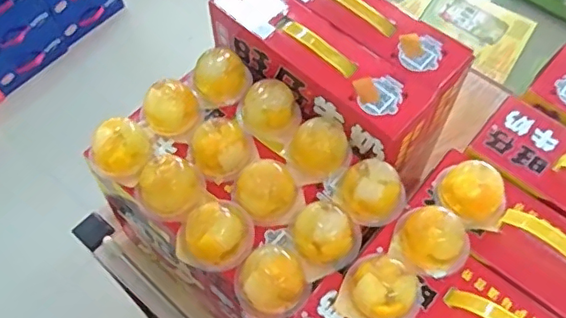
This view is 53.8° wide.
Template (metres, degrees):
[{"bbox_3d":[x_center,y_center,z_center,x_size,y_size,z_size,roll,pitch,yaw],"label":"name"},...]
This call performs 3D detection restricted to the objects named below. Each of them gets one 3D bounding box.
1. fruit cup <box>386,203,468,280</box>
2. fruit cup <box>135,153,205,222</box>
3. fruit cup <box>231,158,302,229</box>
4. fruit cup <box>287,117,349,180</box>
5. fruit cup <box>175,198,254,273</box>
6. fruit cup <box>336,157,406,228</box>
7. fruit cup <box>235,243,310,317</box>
[{"bbox_3d":[0.139,0.073,0.517,0.069,0.039,0.065,28,64,16],"label":"fruit cup"},{"bbox_3d":[-0.111,0.029,0.547,0.065,0.043,0.057,-25,63,-13],"label":"fruit cup"},{"bbox_3d":[-0.015,0.030,0.546,0.069,0.039,0.064,-8,60,-4],"label":"fruit cup"},{"bbox_3d":[0.036,-0.015,0.570,0.060,0.035,0.059,0,60,1],"label":"fruit cup"},{"bbox_3d":[-0.064,0.071,0.523,0.073,0.041,0.065,-32,65,-16],"label":"fruit cup"},{"bbox_3d":[0.087,0.032,0.545,0.064,0.035,0.055,14,61,9],"label":"fruit cup"},{"bbox_3d":[-0.008,0.110,0.500,0.066,0.041,0.057,-18,62,-9],"label":"fruit cup"}]

